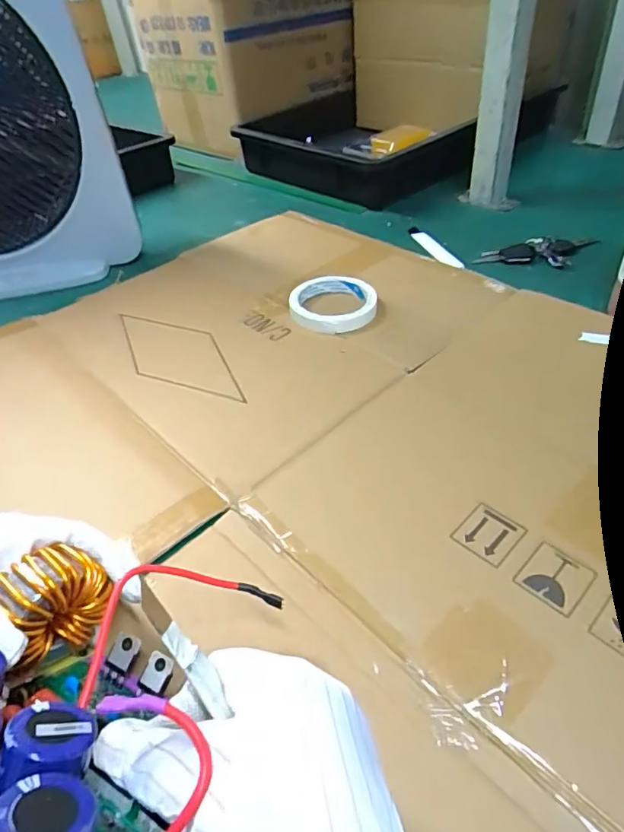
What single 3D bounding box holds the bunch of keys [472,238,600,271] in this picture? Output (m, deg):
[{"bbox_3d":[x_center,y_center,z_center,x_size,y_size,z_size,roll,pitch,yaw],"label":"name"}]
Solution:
[{"bbox_3d":[0.284,-0.207,0.646,0.147,0.018,0.062,-1,42,6],"label":"bunch of keys"}]

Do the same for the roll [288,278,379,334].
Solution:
[{"bbox_3d":[0.023,-0.125,0.575,0.093,0.020,0.093,-3,42,3],"label":"roll"}]

